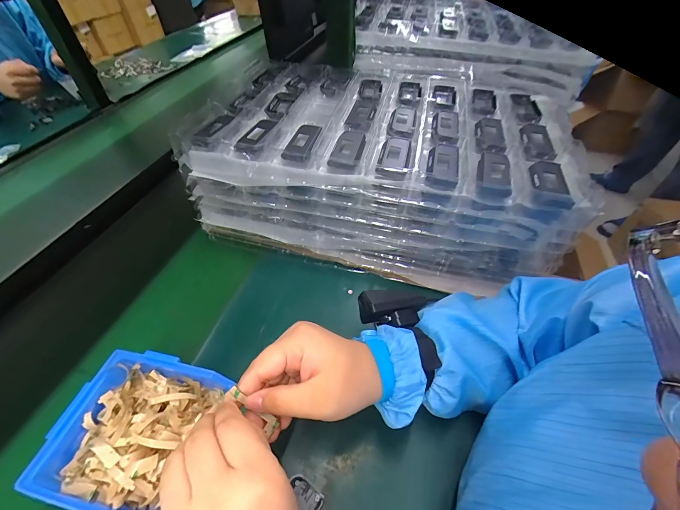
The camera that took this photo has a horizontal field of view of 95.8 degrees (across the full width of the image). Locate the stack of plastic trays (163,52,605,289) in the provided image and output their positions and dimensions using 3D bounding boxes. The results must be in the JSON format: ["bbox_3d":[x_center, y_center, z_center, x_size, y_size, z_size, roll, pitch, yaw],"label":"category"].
[{"bbox_3d":[0.053,-0.144,0.495,0.480,0.171,0.297,11,49,10],"label":"stack of plastic trays"}]

